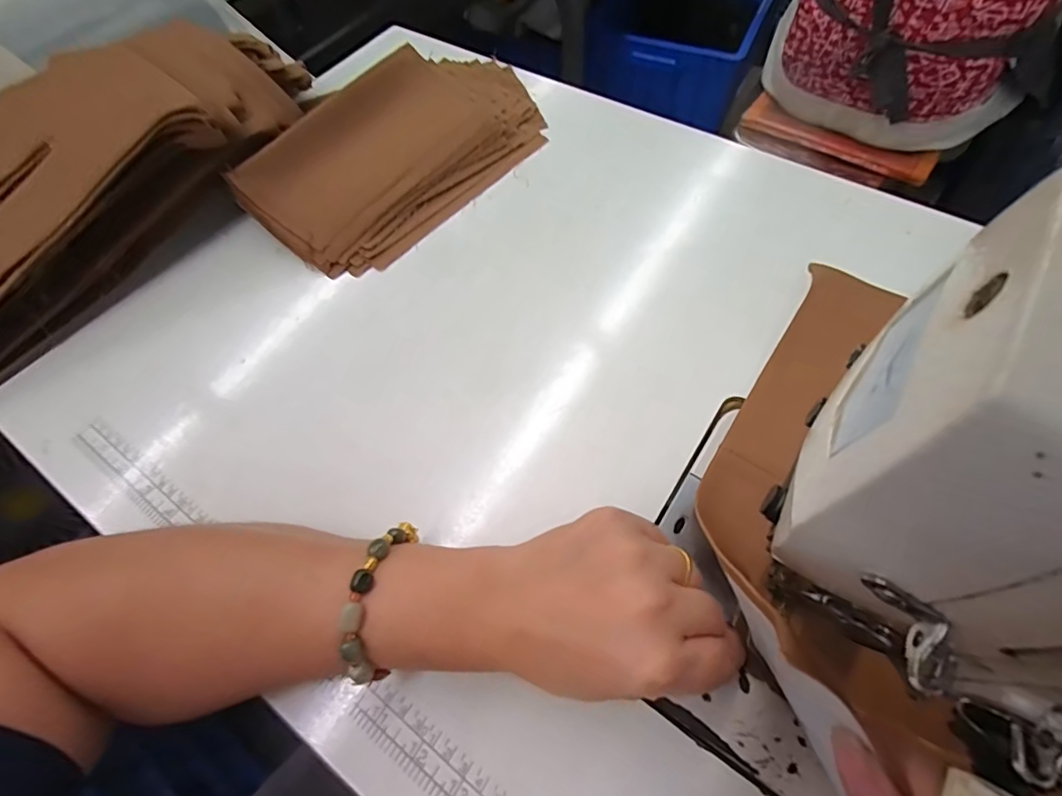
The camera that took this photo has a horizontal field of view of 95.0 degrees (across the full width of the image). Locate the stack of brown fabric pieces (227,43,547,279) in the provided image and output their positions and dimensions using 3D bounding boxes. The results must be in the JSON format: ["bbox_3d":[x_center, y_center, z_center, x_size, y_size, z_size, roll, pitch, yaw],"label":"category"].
[{"bbox_3d":[-0.099,-0.222,0.422,0.136,0.059,0.283,34,69,19],"label":"stack of brown fabric pieces"}]

